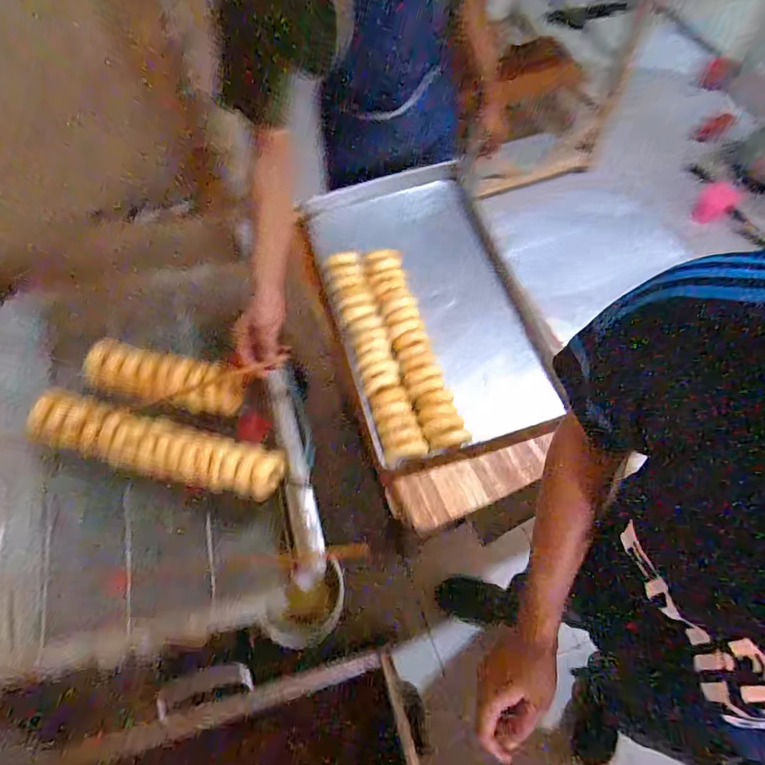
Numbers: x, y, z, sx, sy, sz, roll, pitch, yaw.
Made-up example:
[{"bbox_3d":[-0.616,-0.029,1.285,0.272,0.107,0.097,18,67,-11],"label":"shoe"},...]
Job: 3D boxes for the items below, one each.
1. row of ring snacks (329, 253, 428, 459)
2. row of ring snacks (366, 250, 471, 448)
[{"bbox_3d":[-0.025,-0.077,0.947,0.088,0.053,0.493,-15,64,-5],"label":"row of ring snacks"},{"bbox_3d":[0.058,-0.084,0.958,0.089,0.049,0.475,-14,64,-4],"label":"row of ring snacks"}]

